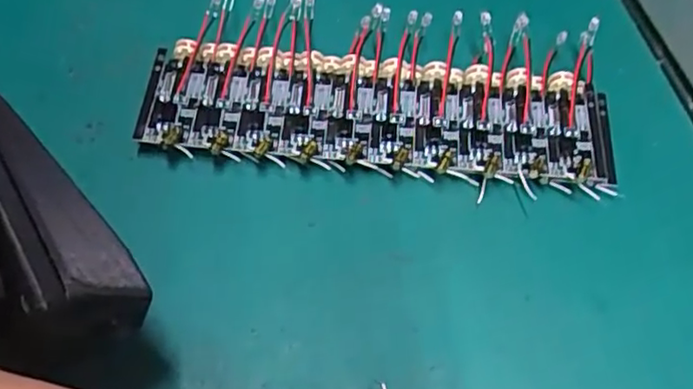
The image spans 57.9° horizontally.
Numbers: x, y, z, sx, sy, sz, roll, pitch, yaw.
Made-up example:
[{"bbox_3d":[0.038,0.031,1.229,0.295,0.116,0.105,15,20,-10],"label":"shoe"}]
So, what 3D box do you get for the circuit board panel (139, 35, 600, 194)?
[{"bbox_3d":[0.012,-0.029,0.229,0.166,0.016,0.046,7,56,-1],"label":"circuit board panel"}]

